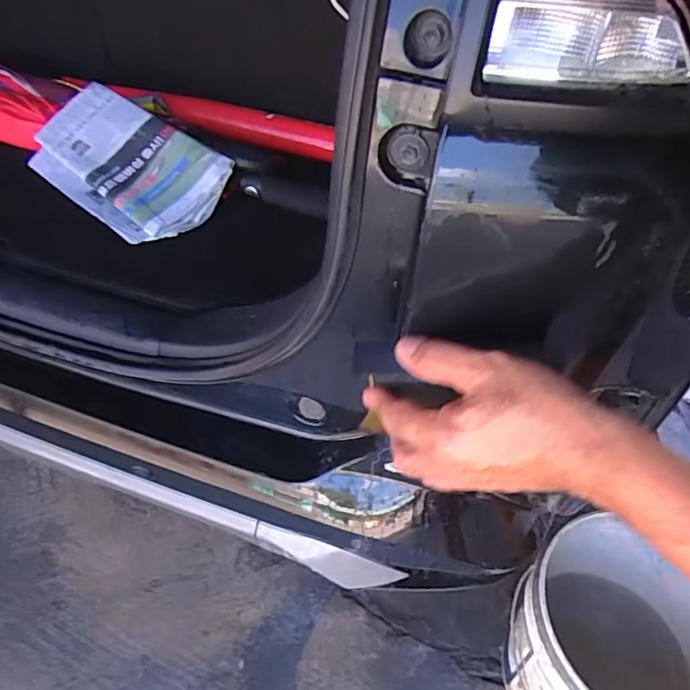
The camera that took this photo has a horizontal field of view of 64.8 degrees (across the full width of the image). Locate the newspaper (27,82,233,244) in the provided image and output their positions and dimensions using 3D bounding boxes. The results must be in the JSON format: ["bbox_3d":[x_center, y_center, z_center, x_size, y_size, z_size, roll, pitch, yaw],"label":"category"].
[{"bbox_3d":[-0.302,-0.244,0.730,0.300,0.031,0.156,34,78,22],"label":"newspaper"}]

